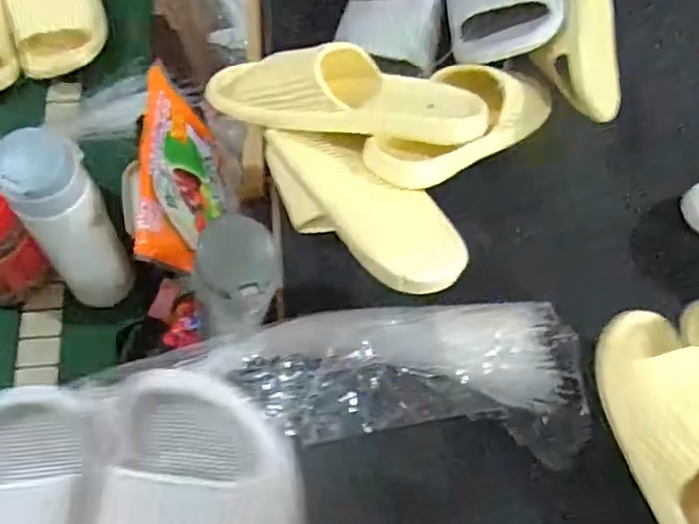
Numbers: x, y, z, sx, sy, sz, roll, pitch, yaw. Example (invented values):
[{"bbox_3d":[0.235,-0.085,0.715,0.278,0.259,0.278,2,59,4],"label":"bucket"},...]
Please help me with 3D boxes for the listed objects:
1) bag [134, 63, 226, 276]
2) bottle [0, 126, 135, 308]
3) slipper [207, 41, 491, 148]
[{"bbox_3d":[-0.144,-0.071,0.589,0.035,0.111,0.175,-22,63,28],"label":"bag"},{"bbox_3d":[-0.248,-0.030,0.588,0.066,0.210,0.058,-34,70,-19],"label":"bottle"},{"bbox_3d":[-0.003,-0.162,0.609,0.264,0.075,0.096,12,62,2],"label":"slipper"}]

